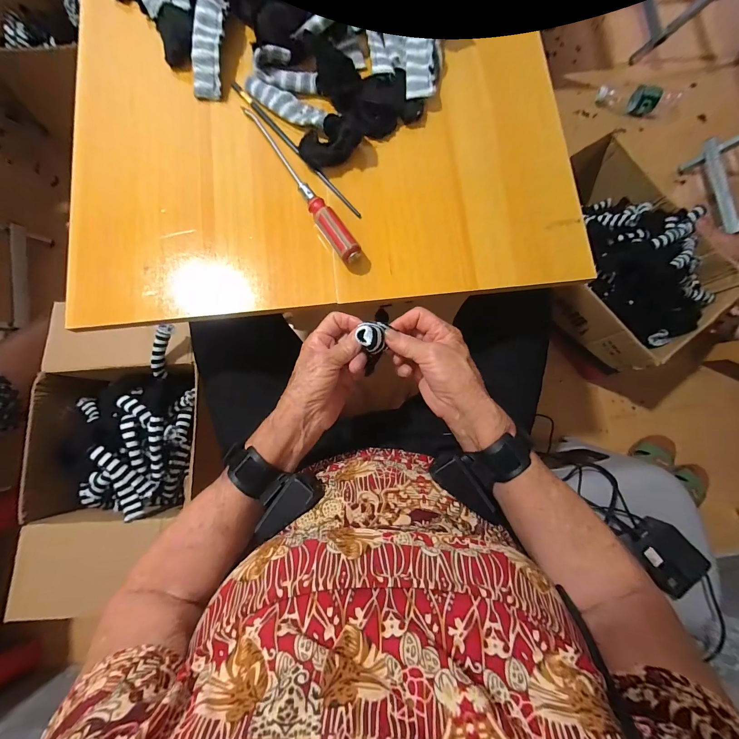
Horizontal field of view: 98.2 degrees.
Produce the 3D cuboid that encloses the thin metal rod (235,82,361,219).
[{"bbox_3d":[-0.090,-0.267,0.385,0.008,0.005,0.237,-41,83,-5],"label":"thin metal rod"}]

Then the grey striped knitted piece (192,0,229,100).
[{"bbox_3d":[-0.194,-0.397,0.387,0.034,0.012,0.126,6,95,2],"label":"grey striped knitted piece"}]

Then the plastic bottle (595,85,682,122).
[{"bbox_3d":[0.784,-0.781,0.924,0.245,0.057,0.079,13,81,0],"label":"plastic bottle"}]

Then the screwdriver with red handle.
[{"bbox_3d":[-0.083,-0.218,0.366,0.029,0.027,0.243,-35,82,-4],"label":"screwdriver with red handle"}]

